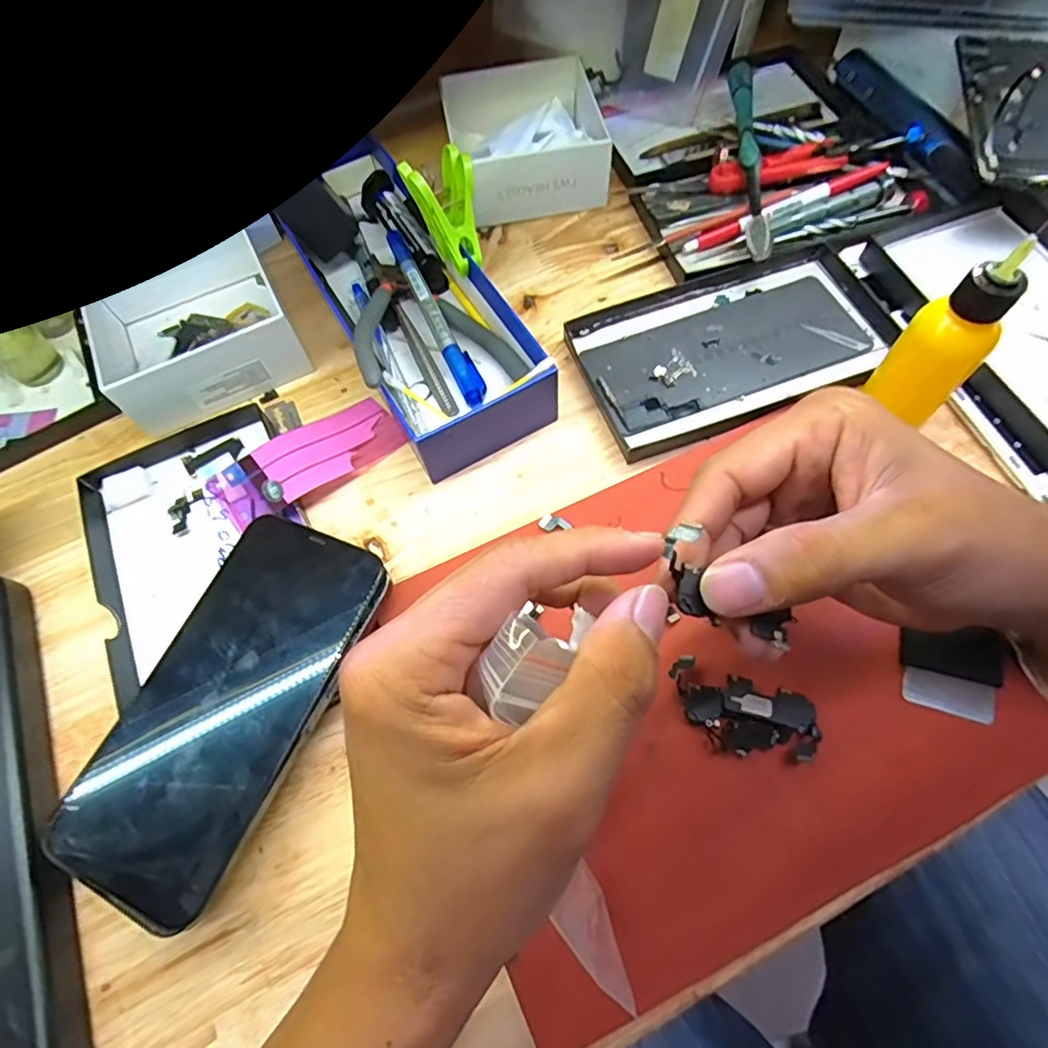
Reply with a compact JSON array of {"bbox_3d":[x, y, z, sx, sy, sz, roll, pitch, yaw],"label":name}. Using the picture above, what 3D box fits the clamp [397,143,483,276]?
[{"bbox_3d":[-0.040,-0.174,0.319,0.035,0.058,0.025,-31,36,-6],"label":"clamp"}]

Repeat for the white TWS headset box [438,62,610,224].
[{"bbox_3d":[-0.001,-0.263,0.394,0.104,0.044,0.107,-8,66,0],"label":"white TWS headset box"}]

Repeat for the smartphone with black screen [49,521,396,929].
[{"bbox_3d":[-0.125,0.073,0.243,0.077,0.009,0.155,21,67,11],"label":"smartphone with black screen"}]

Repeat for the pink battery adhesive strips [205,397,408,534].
[{"bbox_3d":[-0.120,-0.038,0.313,0.102,0.017,0.047,-36,69,-12],"label":"pink battery adhesive strips"}]

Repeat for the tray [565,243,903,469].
[{"bbox_3d":[0.118,-0.109,0.336,0.172,0.013,0.107,-19,66,-6],"label":"tray"}]

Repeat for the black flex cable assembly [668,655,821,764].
[{"bbox_3d":[0.092,0.081,0.244,0.060,0.011,0.031,15,67,10],"label":"black flex cable assembly"}]

